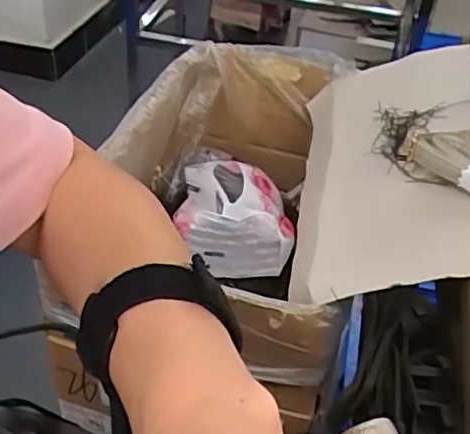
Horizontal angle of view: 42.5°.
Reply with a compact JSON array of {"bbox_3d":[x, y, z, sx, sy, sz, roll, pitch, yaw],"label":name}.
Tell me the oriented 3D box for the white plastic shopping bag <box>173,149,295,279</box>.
[{"bbox_3d":[0.001,-0.011,0.582,0.111,0.060,0.139,6,41,1],"label":"white plastic shopping bag"}]

